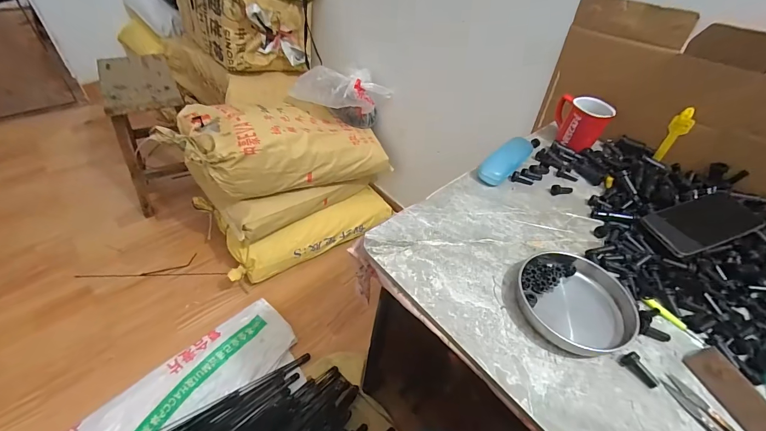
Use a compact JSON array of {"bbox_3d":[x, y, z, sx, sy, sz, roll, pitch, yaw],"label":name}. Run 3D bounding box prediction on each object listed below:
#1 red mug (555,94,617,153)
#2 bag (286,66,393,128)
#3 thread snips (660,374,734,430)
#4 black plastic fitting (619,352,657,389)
[{"bbox_3d":[0.391,-0.191,0.675,0.103,0.079,0.074,31,52,21],"label":"red mug"},{"bbox_3d":[-0.136,-0.381,1.159,0.328,0.204,0.131,-3,48,-8],"label":"bag"},{"bbox_3d":[0.352,0.223,0.352,0.024,0.006,0.114,-19,52,-21],"label":"thread snips"},{"bbox_3d":[0.290,0.174,0.382,0.016,0.015,0.038,-16,51,-19],"label":"black plastic fitting"}]

